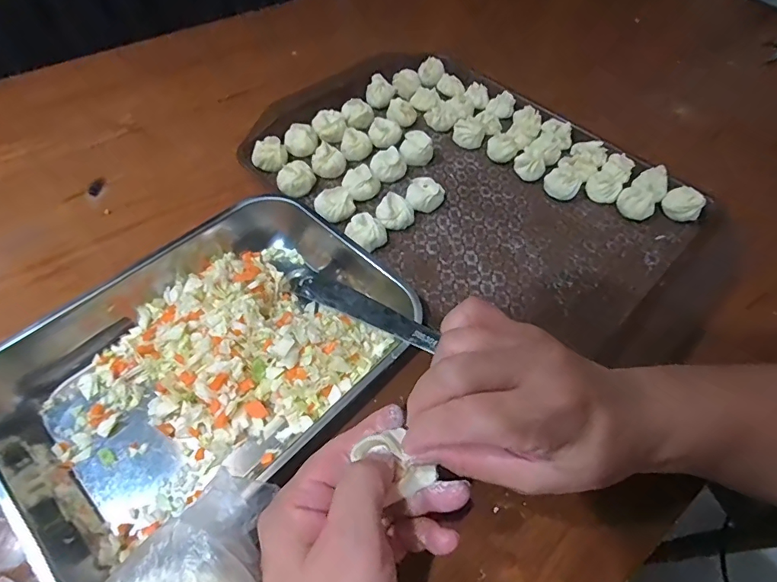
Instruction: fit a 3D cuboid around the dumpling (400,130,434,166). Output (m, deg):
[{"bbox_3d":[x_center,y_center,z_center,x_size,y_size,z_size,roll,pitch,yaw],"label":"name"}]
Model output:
[{"bbox_3d":[0.028,-0.141,0.443,0.032,0.024,0.030,9,56,4],"label":"dumpling"}]

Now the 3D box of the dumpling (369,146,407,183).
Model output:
[{"bbox_3d":[0.000,-0.118,0.425,0.032,0.024,0.026,-6,57,-6],"label":"dumpling"}]

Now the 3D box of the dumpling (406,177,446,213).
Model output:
[{"bbox_3d":[0.033,-0.086,0.407,0.031,0.021,0.030,1,56,-1],"label":"dumpling"}]

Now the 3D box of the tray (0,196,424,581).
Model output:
[{"bbox_3d":[-0.129,0.033,0.312,0.256,0.040,0.200,-35,64,-22],"label":"tray"}]

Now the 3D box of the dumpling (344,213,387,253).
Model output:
[{"bbox_3d":[-0.019,-0.048,0.378,0.033,0.023,0.028,-9,57,-8],"label":"dumpling"}]

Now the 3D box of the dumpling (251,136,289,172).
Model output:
[{"bbox_3d":[-0.114,-0.131,0.427,0.033,0.021,0.026,-13,58,-11],"label":"dumpling"}]

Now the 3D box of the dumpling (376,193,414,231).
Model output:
[{"bbox_3d":[0.005,-0.068,0.393,0.033,0.024,0.026,-1,56,-2],"label":"dumpling"}]

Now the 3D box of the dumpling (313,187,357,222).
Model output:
[{"bbox_3d":[-0.048,-0.076,0.397,0.033,0.018,0.029,-22,60,-16],"label":"dumpling"}]

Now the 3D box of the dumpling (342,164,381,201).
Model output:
[{"bbox_3d":[-0.025,-0.099,0.413,0.033,0.022,0.031,0,56,-2],"label":"dumpling"}]

